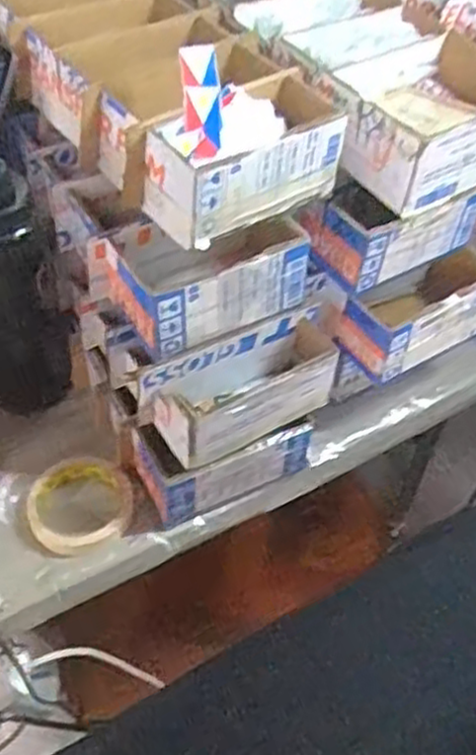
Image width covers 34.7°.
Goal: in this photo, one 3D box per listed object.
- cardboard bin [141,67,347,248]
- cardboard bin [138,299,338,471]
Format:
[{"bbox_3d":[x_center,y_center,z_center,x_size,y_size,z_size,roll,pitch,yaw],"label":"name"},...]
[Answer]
[{"bbox_3d":[0.003,-0.185,0.630,0.168,0.071,0.096,-28,57,-26],"label":"cardboard bin"},{"bbox_3d":[0.009,0.007,0.676,0.180,0.077,0.070,-21,54,-22],"label":"cardboard bin"}]

